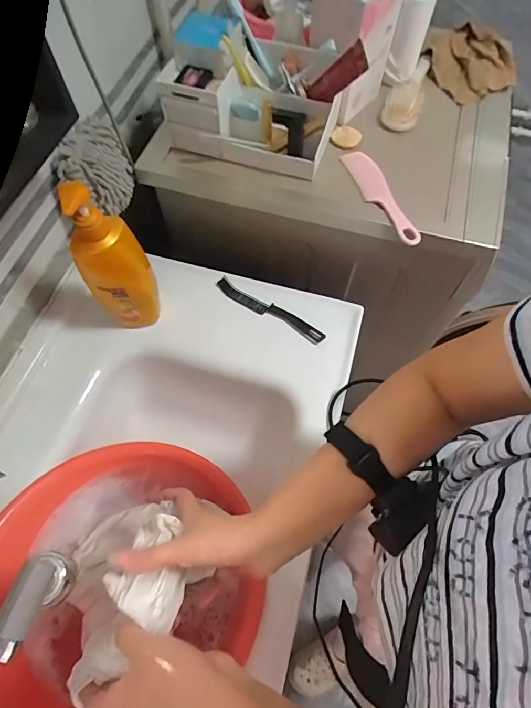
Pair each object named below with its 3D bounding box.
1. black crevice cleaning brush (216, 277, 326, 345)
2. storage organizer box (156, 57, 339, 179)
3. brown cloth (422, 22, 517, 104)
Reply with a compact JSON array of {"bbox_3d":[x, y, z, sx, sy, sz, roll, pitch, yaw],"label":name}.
[{"bbox_3d":[0.006,-0.071,0.685,0.202,0.027,0.025,29,67,14],"label":"black crevice cleaning brush"},{"bbox_3d":[-0.025,-0.372,0.631,0.250,0.112,0.103,16,65,8],"label":"storage organizer box"},{"bbox_3d":[0.365,-0.509,0.697,0.139,0.061,0.121,-17,65,-8],"label":"brown cloth"}]

